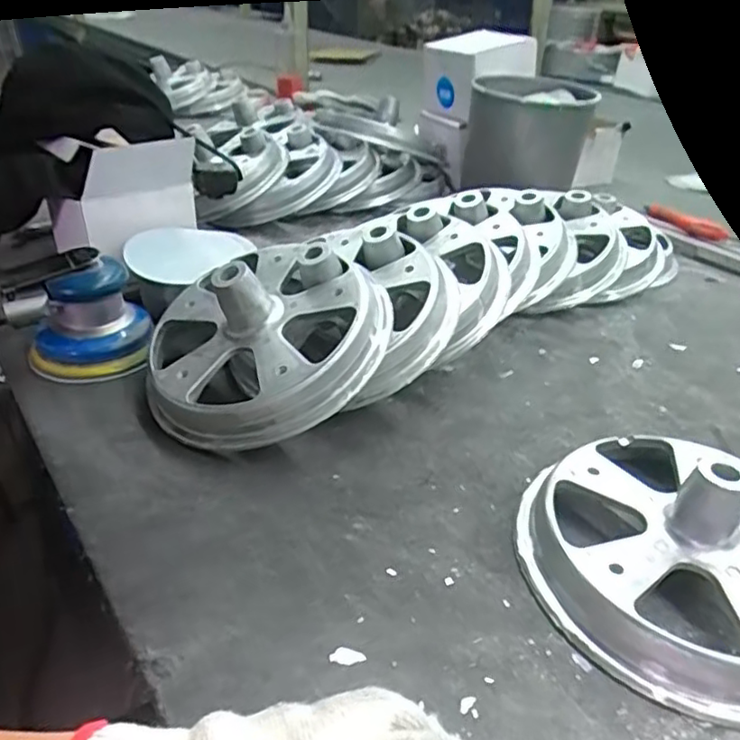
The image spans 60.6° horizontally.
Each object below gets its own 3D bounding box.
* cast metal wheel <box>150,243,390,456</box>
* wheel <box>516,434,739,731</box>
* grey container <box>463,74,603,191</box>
[{"bbox_3d":[-0.091,-0.037,0.503,0.199,0.073,0.185,-5,57,7],"label":"cast metal wheel"},{"bbox_3d":[0.200,0.102,0.386,0.190,0.079,0.191,2,34,-1],"label":"wheel"},{"bbox_3d":[0.228,-0.342,0.941,0.175,0.143,0.141,10,34,11],"label":"grey container"}]

